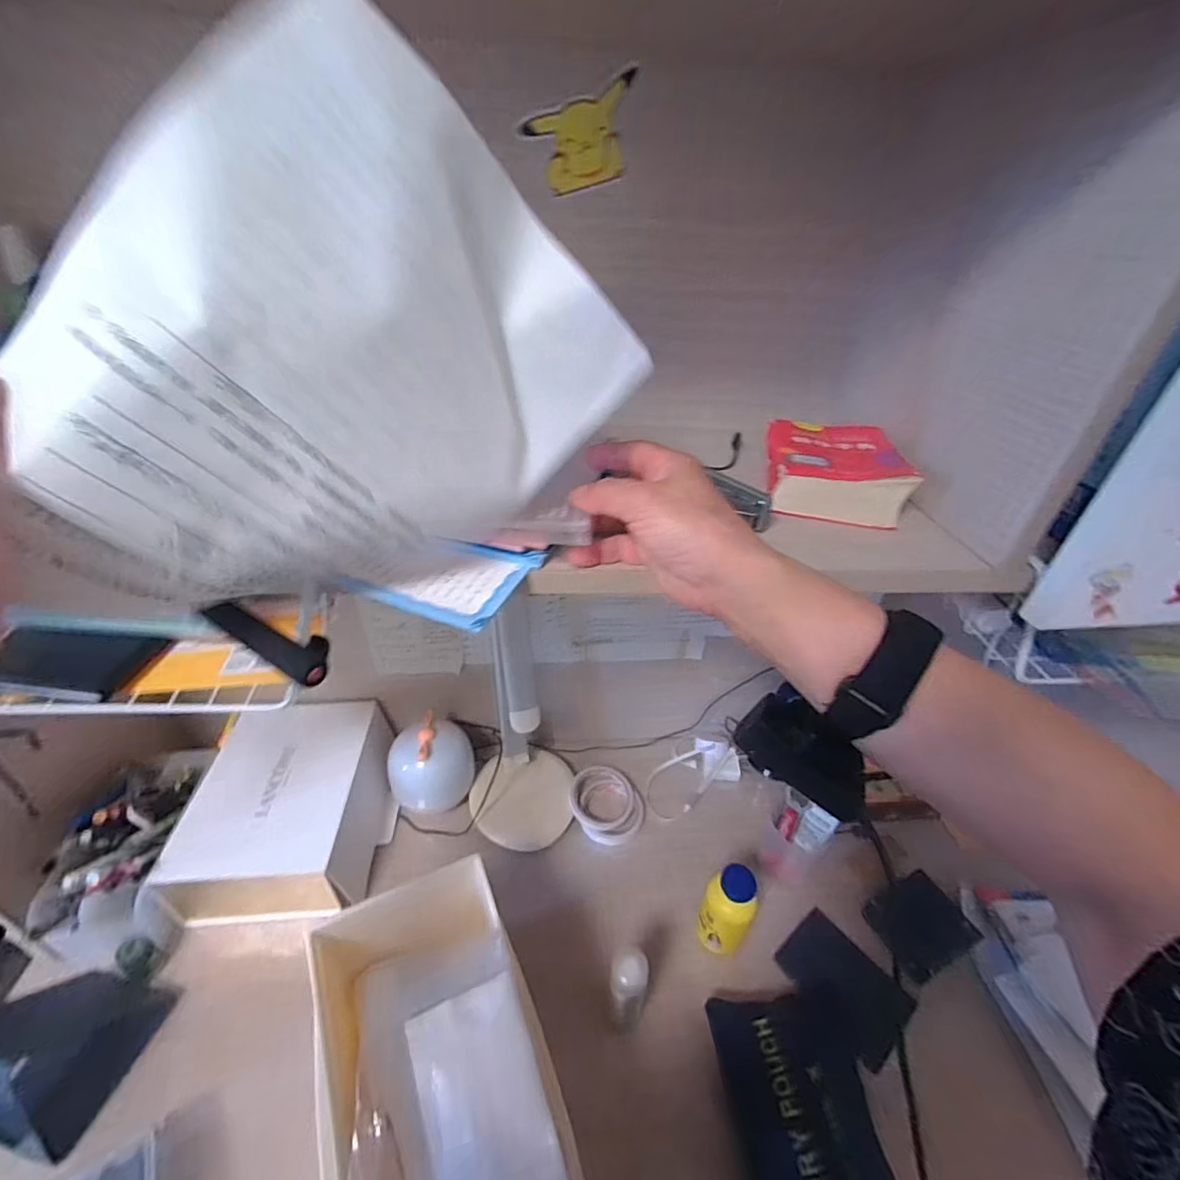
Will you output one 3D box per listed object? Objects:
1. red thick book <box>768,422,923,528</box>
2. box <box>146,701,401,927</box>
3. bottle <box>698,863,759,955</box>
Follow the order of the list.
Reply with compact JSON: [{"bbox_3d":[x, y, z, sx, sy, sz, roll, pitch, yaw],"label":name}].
[{"bbox_3d":[0.201,-0.104,0.438,0.100,0.035,0.151,11,36,11],"label":"red thick book"},{"bbox_3d":[-0.382,0.279,0.690,0.221,0.109,0.241,0,36,-5],"label":"box"},{"bbox_3d":[0.153,0.367,0.591,0.056,0.133,0.047,26,42,29],"label":"bottle"}]

